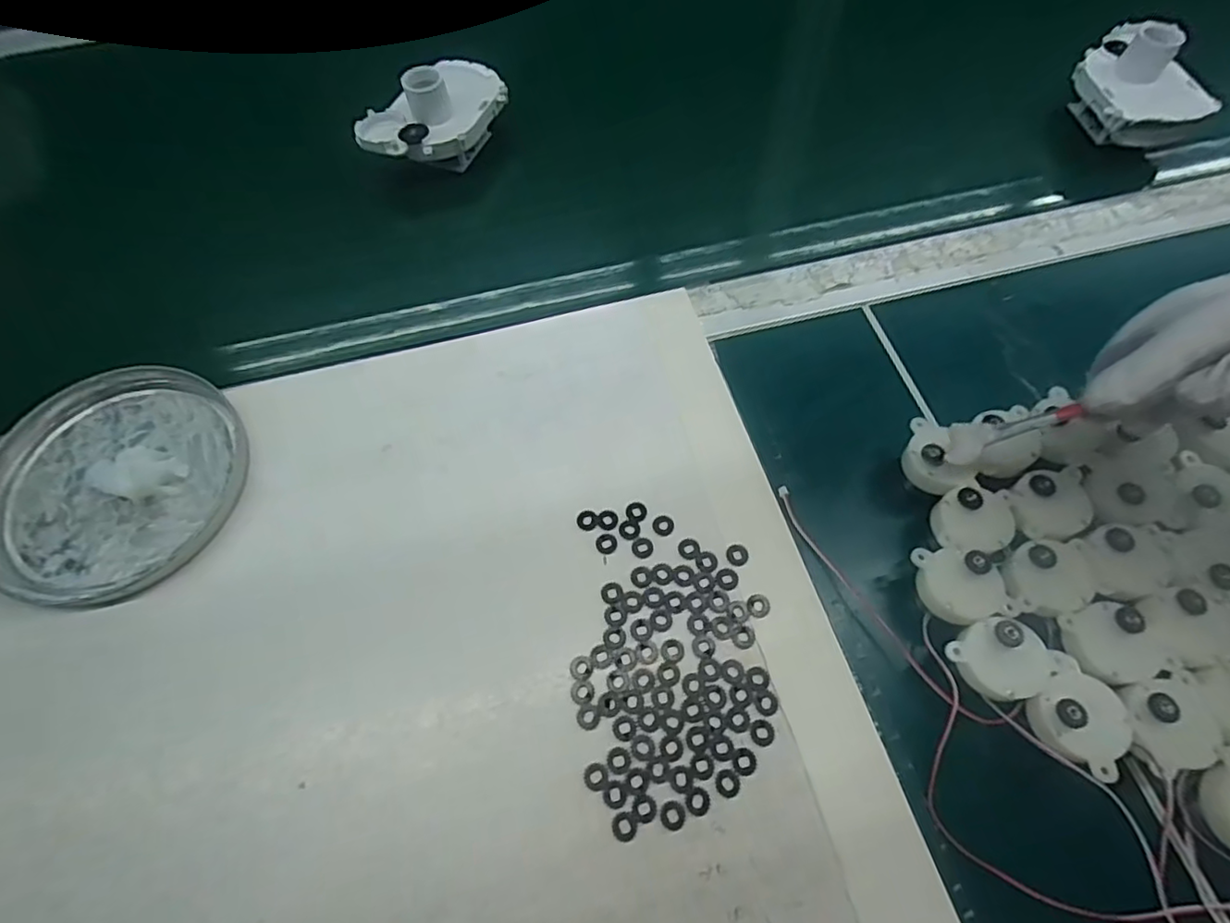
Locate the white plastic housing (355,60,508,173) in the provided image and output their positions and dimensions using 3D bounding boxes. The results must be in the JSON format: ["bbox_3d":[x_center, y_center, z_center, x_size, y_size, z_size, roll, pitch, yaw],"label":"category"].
[{"bbox_3d":[-0.122,-0.237,0.412,0.056,0.054,0.106,34,69,17],"label":"white plastic housing"}]

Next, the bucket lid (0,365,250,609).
[{"bbox_3d":[-0.268,0.008,0.316,0.133,0.010,0.129,-1,63,2],"label":"bucket lid"}]

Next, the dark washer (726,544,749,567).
[{"bbox_3d":[0.060,0.045,0.289,0.010,0.004,0.011,38,70,19],"label":"dark washer"}]

